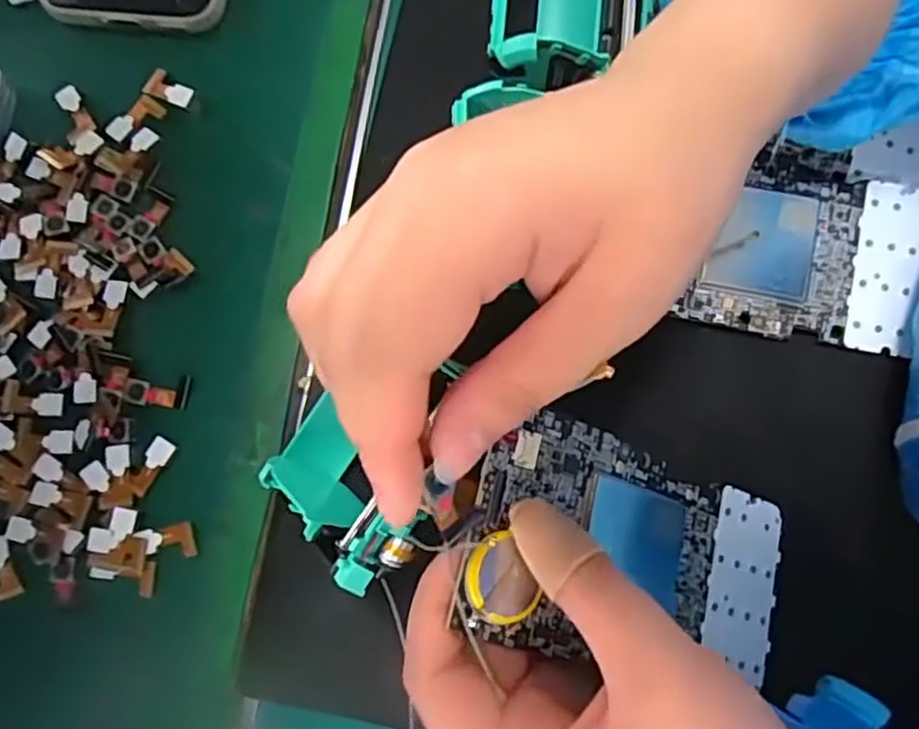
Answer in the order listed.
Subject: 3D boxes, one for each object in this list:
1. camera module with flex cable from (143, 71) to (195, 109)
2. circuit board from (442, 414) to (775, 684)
[{"bbox_3d":[-0.117,-0.111,0.282,0.022,0.004,0.011,33,80,10],"label":"camera module with flex cable"},{"bbox_3d":[0.058,0.060,0.219,0.125,0.004,0.063,22,70,-27],"label":"circuit board"}]

